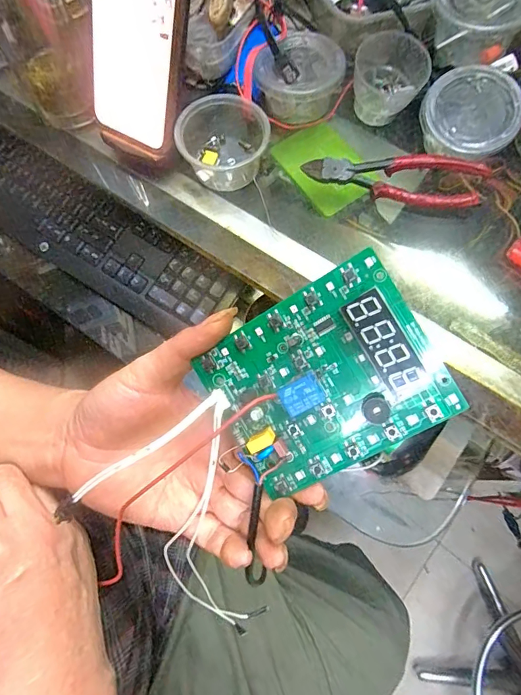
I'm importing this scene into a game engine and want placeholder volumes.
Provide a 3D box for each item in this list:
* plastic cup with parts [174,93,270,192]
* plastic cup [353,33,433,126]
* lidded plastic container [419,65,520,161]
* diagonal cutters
[{"bbox_3d":[-0.032,-0.183,0.359,0.076,0.047,0.072,-1,73,2],"label":"plastic cup with parts"},{"bbox_3d":[0.116,-0.244,0.367,0.061,0.050,0.058,-1,73,2],"label":"plastic cup"},{"bbox_3d":[0.179,-0.196,0.357,0.075,0.042,0.072,-2,89,15],"label":"lidded plastic container"},{"bbox_3d":[0.116,-0.149,0.356,0.151,0.013,0.043,11,74,5],"label":"diagonal cutters"}]

